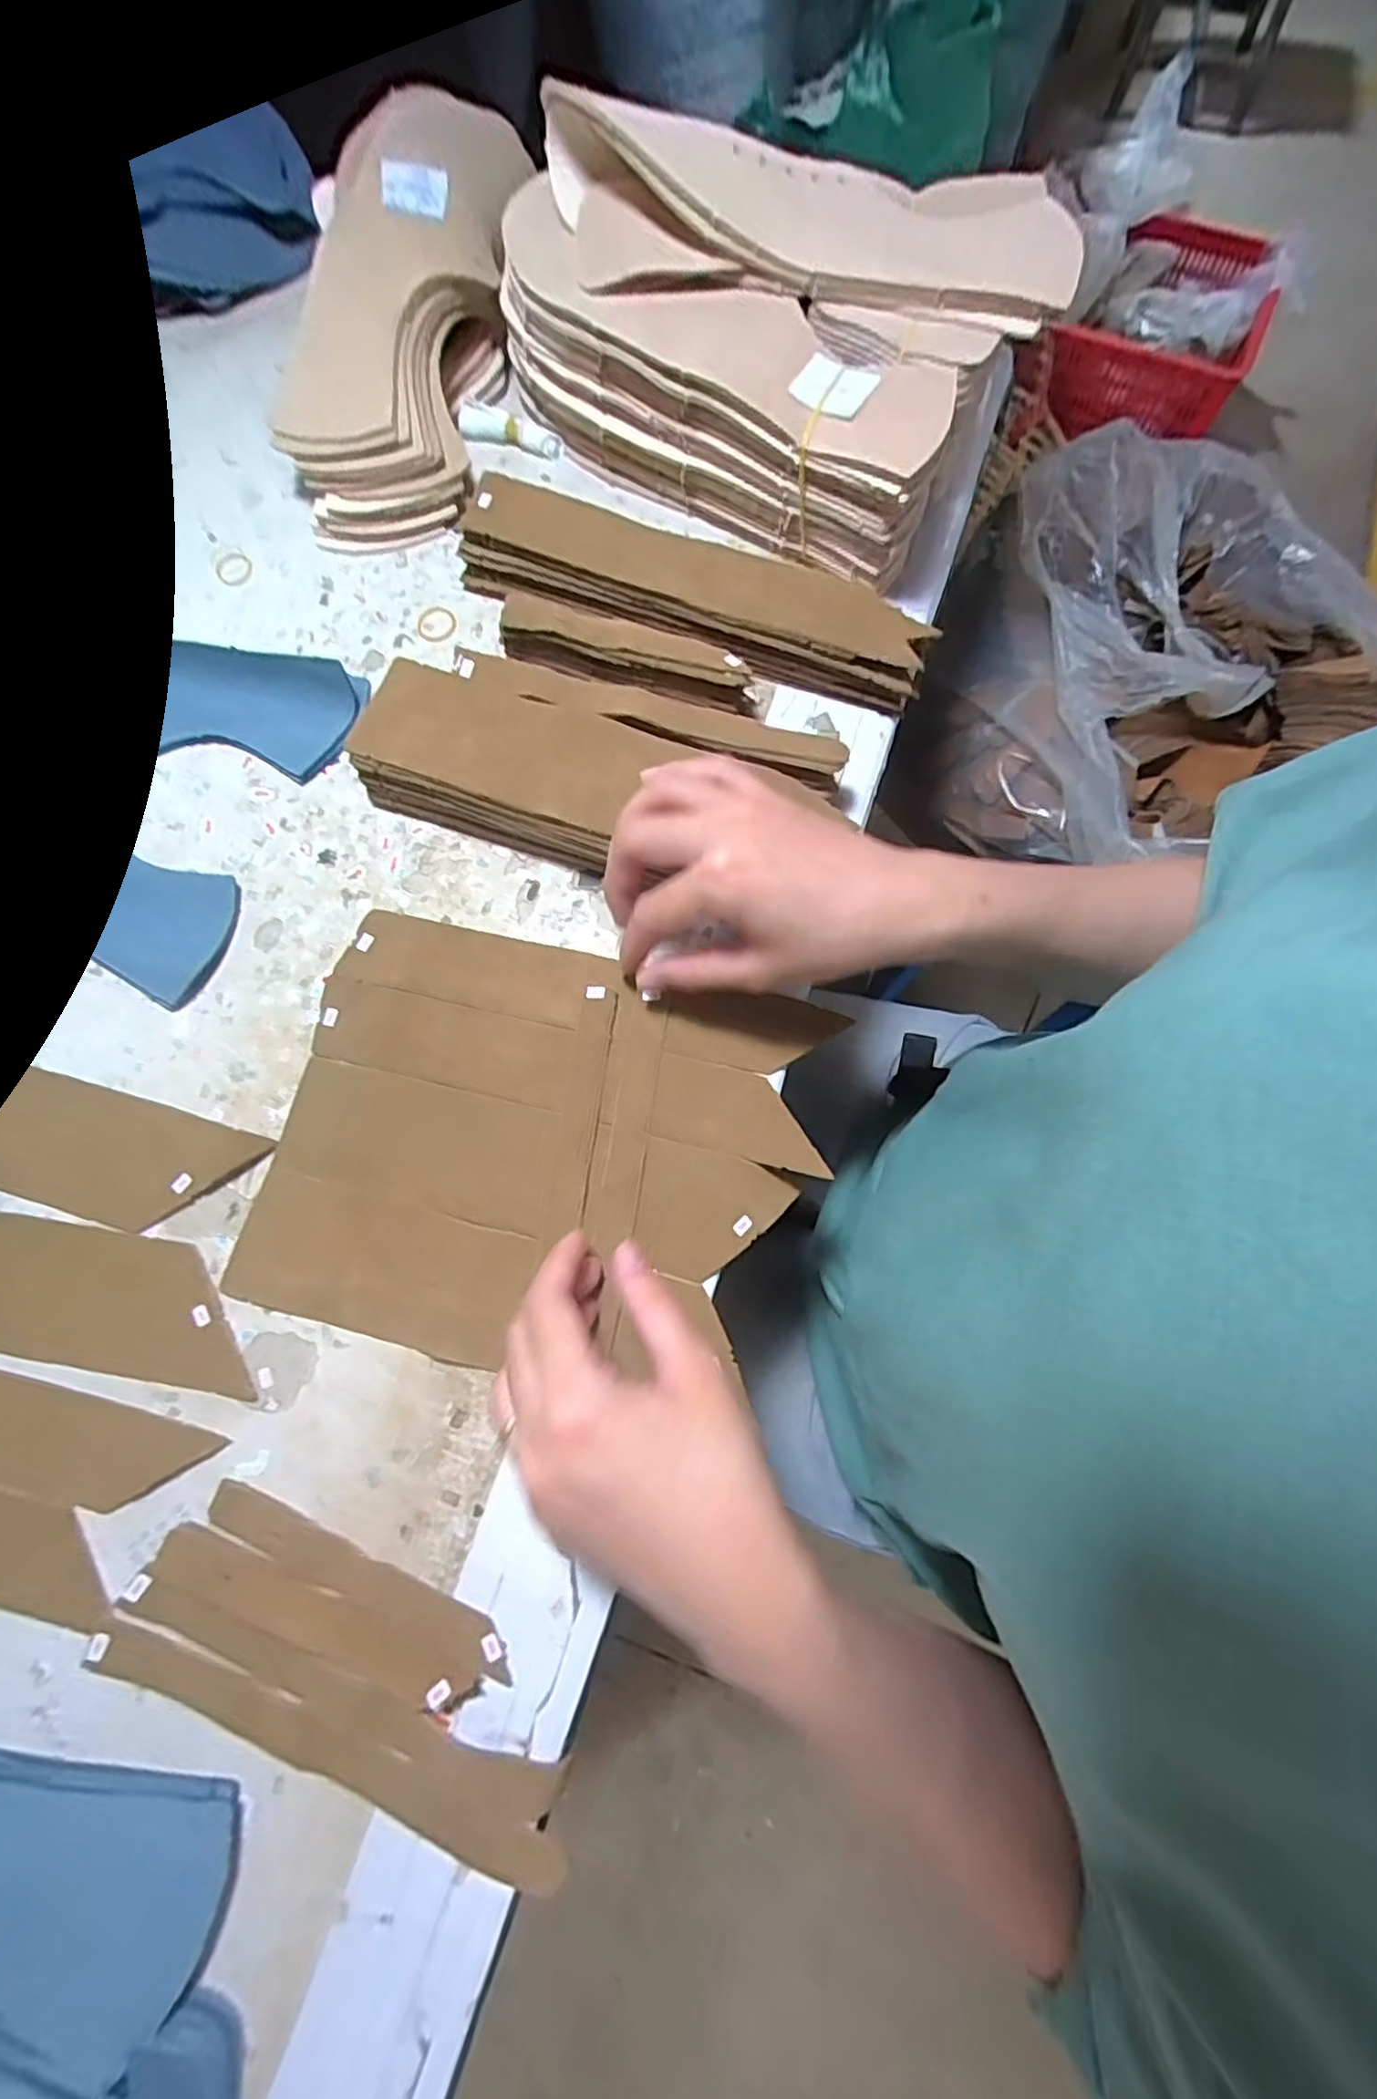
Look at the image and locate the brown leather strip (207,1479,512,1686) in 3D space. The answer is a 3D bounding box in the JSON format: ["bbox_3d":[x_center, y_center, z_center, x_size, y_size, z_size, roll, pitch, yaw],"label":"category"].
[{"bbox_3d":[-0.127,0.202,0.270,0.130,0.005,0.016,23,76,6],"label":"brown leather strip"}]

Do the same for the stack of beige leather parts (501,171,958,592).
[{"bbox_3d":[0.015,-0.344,0.370,0.260,0.071,0.080,34,78,9],"label":"stack of beige leather parts"}]

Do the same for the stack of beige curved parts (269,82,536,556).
[{"bbox_3d":[-0.151,-0.422,0.399,0.101,0.081,0.273,14,75,4],"label":"stack of beige curved parts"}]

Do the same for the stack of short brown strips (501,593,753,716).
[{"bbox_3d":[-0.032,-0.199,0.355,0.128,0.028,0.017,18,76,5],"label":"stack of short brown strips"}]

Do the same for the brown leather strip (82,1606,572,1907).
[{"bbox_3d":[-0.134,0.256,0.256,0.190,0.004,0.019,21,76,6],"label":"brown leather strip"}]

